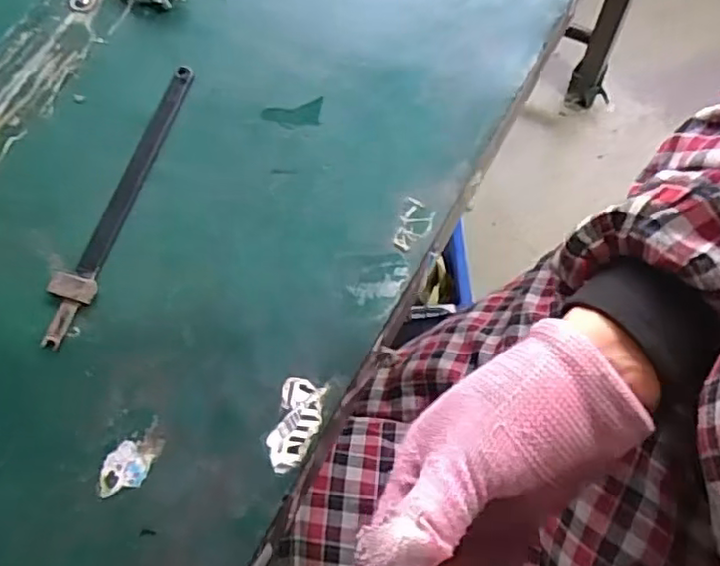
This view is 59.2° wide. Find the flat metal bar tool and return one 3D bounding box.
[{"bbox_3d":[-0.131,-0.048,0.344,0.022,0.006,0.173,12,69,12],"label":"flat metal bar tool"}]

